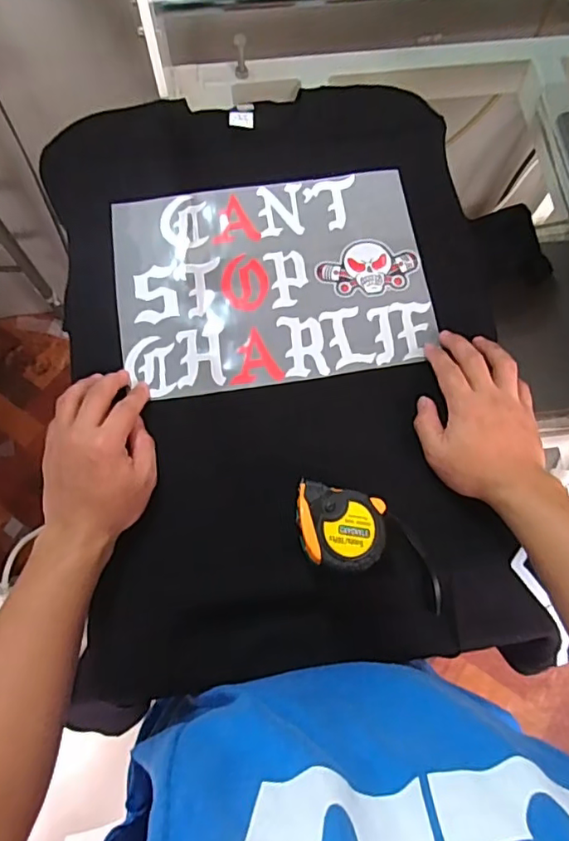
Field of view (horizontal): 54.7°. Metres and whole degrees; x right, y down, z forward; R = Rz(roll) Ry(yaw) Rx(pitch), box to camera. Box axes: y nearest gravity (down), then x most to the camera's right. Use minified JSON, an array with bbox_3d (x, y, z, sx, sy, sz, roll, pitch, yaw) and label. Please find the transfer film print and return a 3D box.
[{"bbox_3d":[-0.012,-0.142,0.551,0.299,0.009,0.218,-8,73,-4],"label":"transfer film print"}]

